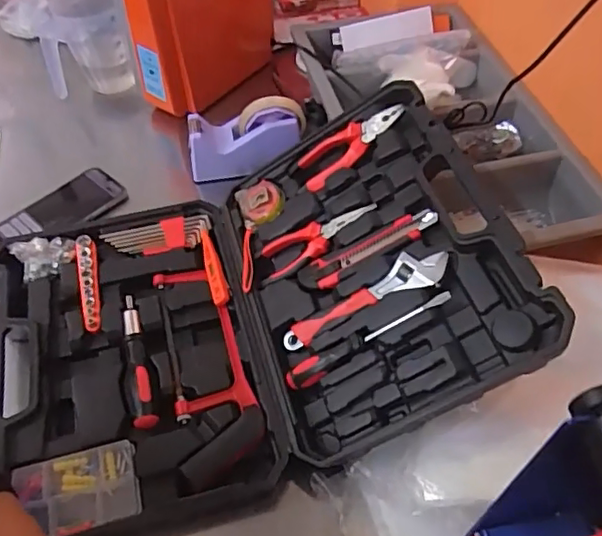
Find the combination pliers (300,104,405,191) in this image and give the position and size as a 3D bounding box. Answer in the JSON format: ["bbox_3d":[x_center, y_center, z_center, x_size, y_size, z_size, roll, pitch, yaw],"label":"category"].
[{"bbox_3d":[0.058,-0.148,0.687,0.138,0.015,0.053,-35,53,18],"label":"combination pliers"}]

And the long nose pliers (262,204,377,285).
[{"bbox_3d":[0.016,-0.034,0.659,0.145,0.012,0.047,-28,53,16],"label":"long nose pliers"}]

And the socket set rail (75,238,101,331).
[{"bbox_3d":[-0.247,0.015,0.674,0.023,0.017,0.129,-15,54,-11],"label":"socket set rail"}]

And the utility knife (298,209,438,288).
[{"bbox_3d":[0.071,-0.018,0.620,0.159,0.011,0.037,-27,54,13],"label":"utility knife"}]

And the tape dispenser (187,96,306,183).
[{"bbox_3d":[-0.077,-0.180,0.800,0.165,0.099,0.058,-7,53,-4],"label":"tape dispenser"}]

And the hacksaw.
[{"bbox_3d":[-0.100,0.103,0.613,0.083,0.022,0.253,-12,53,-9],"label":"hacksaw"}]

